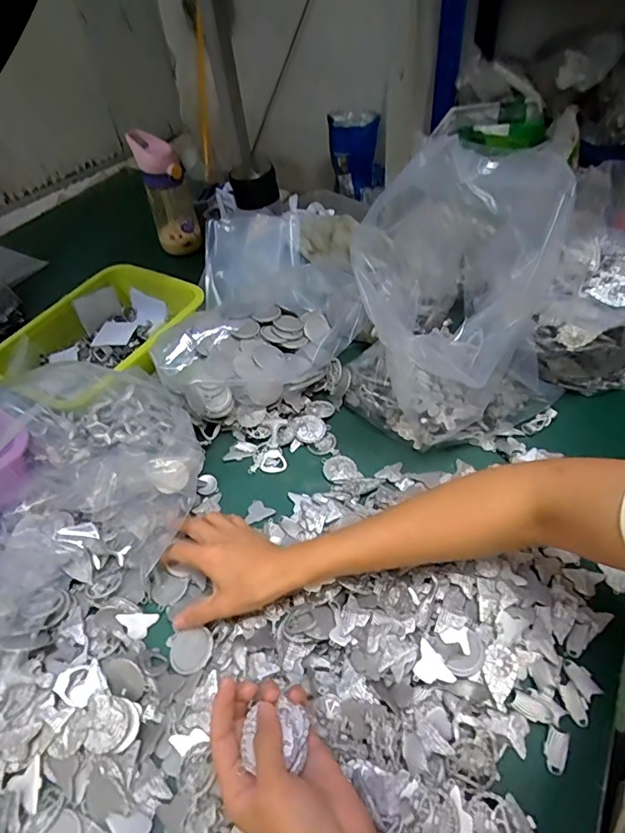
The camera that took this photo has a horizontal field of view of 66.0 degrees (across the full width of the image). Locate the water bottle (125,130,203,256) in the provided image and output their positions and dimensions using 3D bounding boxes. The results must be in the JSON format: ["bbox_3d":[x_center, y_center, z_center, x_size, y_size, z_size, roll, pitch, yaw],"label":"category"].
[{"bbox_3d":[-0.255,-0.393,0.861,0.082,0.184,0.076,-14,48,-8],"label":"water bottle"}]

